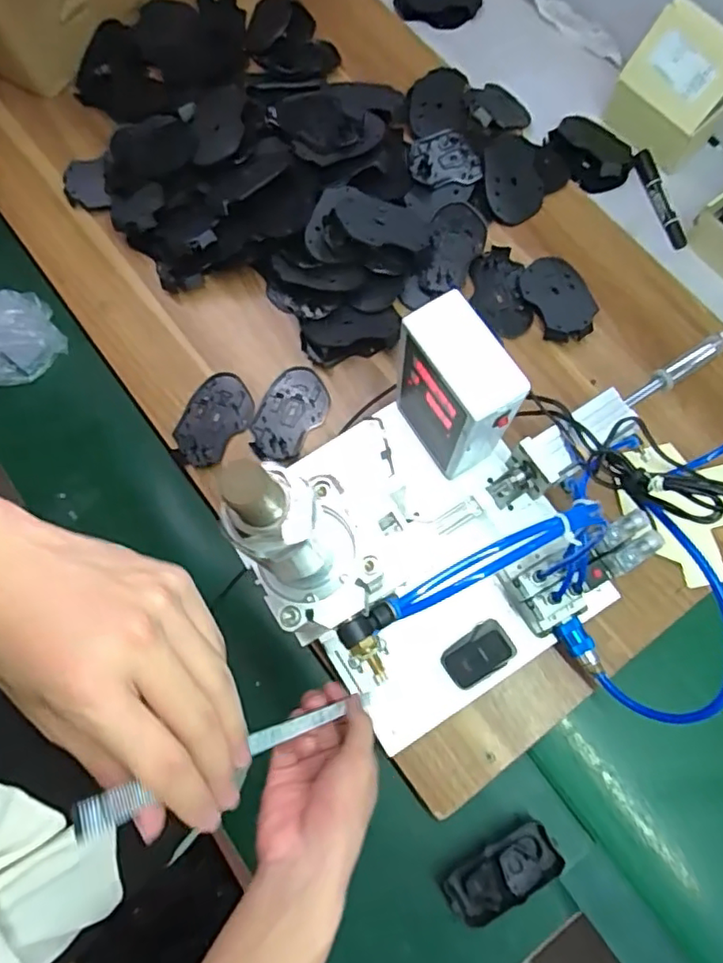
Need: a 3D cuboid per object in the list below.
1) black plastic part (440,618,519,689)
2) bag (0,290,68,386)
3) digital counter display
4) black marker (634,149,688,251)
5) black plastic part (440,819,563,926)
[{"bbox_3d":[0.115,0.166,0.571,0.069,0.035,0.042,-36,77,-6],"label":"black plastic part"},{"bbox_3d":[-0.428,-0.187,0.731,0.117,0.040,0.125,-9,76,1],"label":"bag"},{"bbox_3d":[0.085,-0.083,0.564,0.068,0.176,0.107,-33,77,-5],"label":"digital counter display"},{"bbox_3d":[0.384,-0.361,0.770,0.022,0.014,0.144,-13,76,0],"label":"black marker"},{"bbox_3d":[0.136,0.377,0.574,0.110,0.023,0.051,-30,76,-4],"label":"black plastic part"}]

